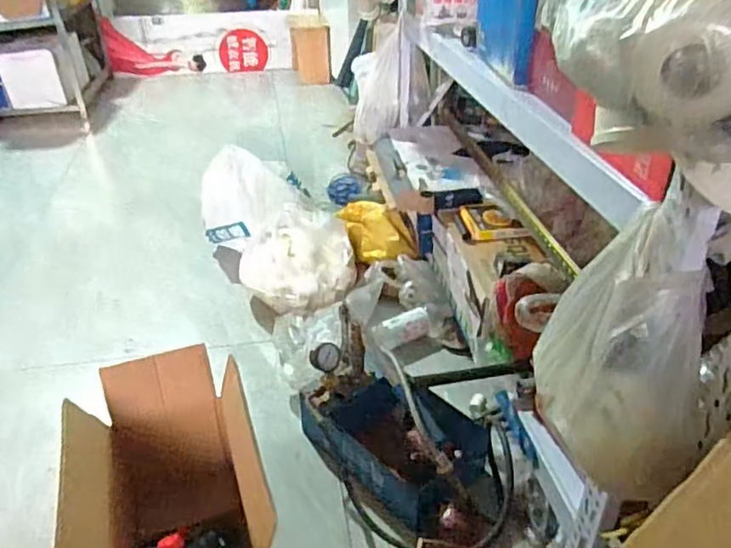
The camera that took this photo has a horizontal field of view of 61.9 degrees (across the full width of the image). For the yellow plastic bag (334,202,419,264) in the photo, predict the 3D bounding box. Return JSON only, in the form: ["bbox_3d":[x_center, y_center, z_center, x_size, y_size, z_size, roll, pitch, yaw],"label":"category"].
[{"bbox_3d":[0.022,-0.103,1.532,0.115,0.092,0.238,-25,40,-33],"label":"yellow plastic bag"}]

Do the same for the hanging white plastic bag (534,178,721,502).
[{"bbox_3d":[0.267,0.066,0.627,0.178,0.279,0.139,16,36,25],"label":"hanging white plastic bag"}]

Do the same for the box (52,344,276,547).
[{"bbox_3d":[-0.265,0.326,0.852,0.239,0.233,0.411,-12,34,-17],"label":"box"}]

